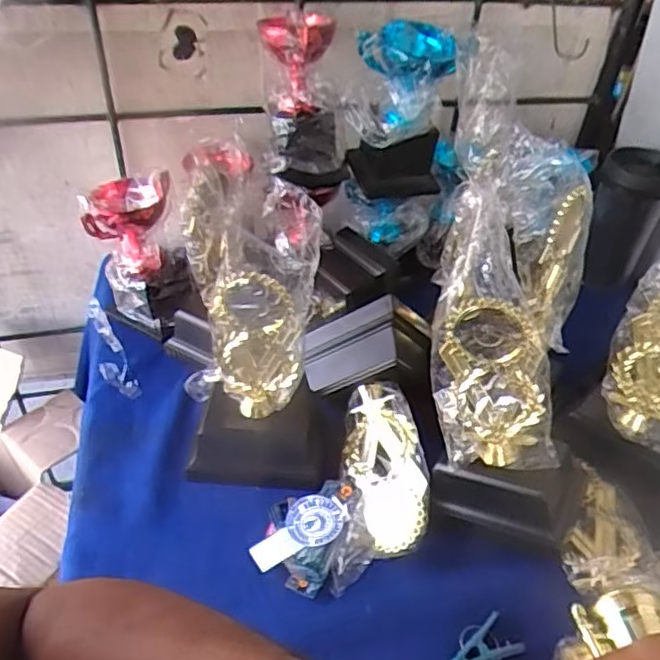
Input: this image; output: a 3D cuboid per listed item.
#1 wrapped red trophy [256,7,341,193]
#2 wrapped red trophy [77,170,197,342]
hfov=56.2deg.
[{"bbox_3d":[-0.028,-0.247,0.663,0.087,0.155,0.096,-1,40,-4],"label":"wrapped red trophy"},{"bbox_3d":[-0.201,-0.081,0.677,0.088,0.157,0.079,6,40,3],"label":"wrapped red trophy"}]

